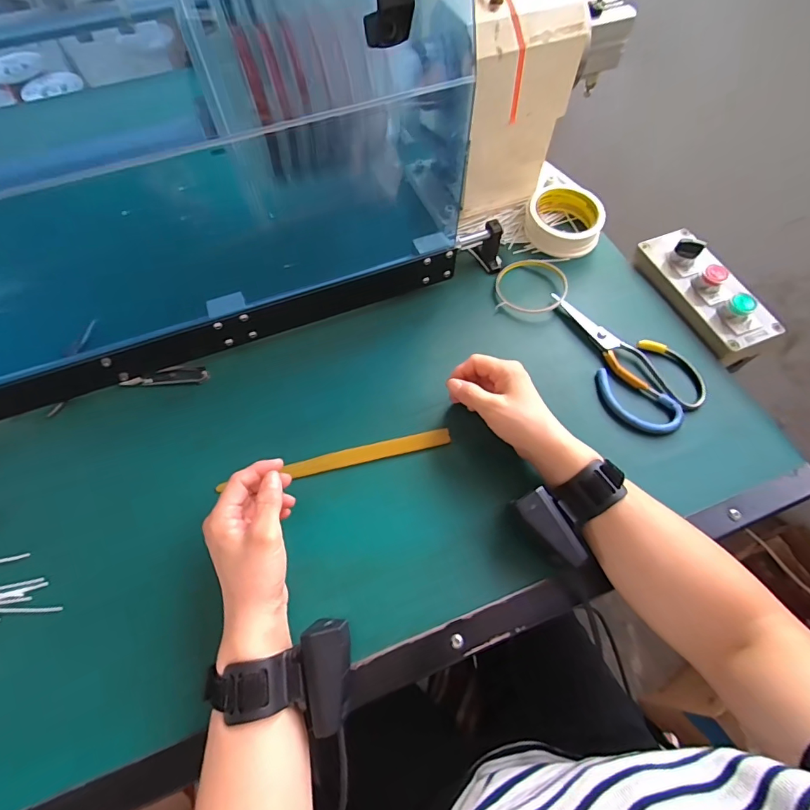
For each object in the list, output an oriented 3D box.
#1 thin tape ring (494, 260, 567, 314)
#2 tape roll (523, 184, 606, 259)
[{"bbox_3d":[0.153,-0.144,0.535,0.084,0.012,0.078,0,63,1],"label":"thin tape ring"},{"bbox_3d":[0.203,-0.236,0.571,0.099,0.046,0.098,31,67,16],"label":"tape roll"}]

